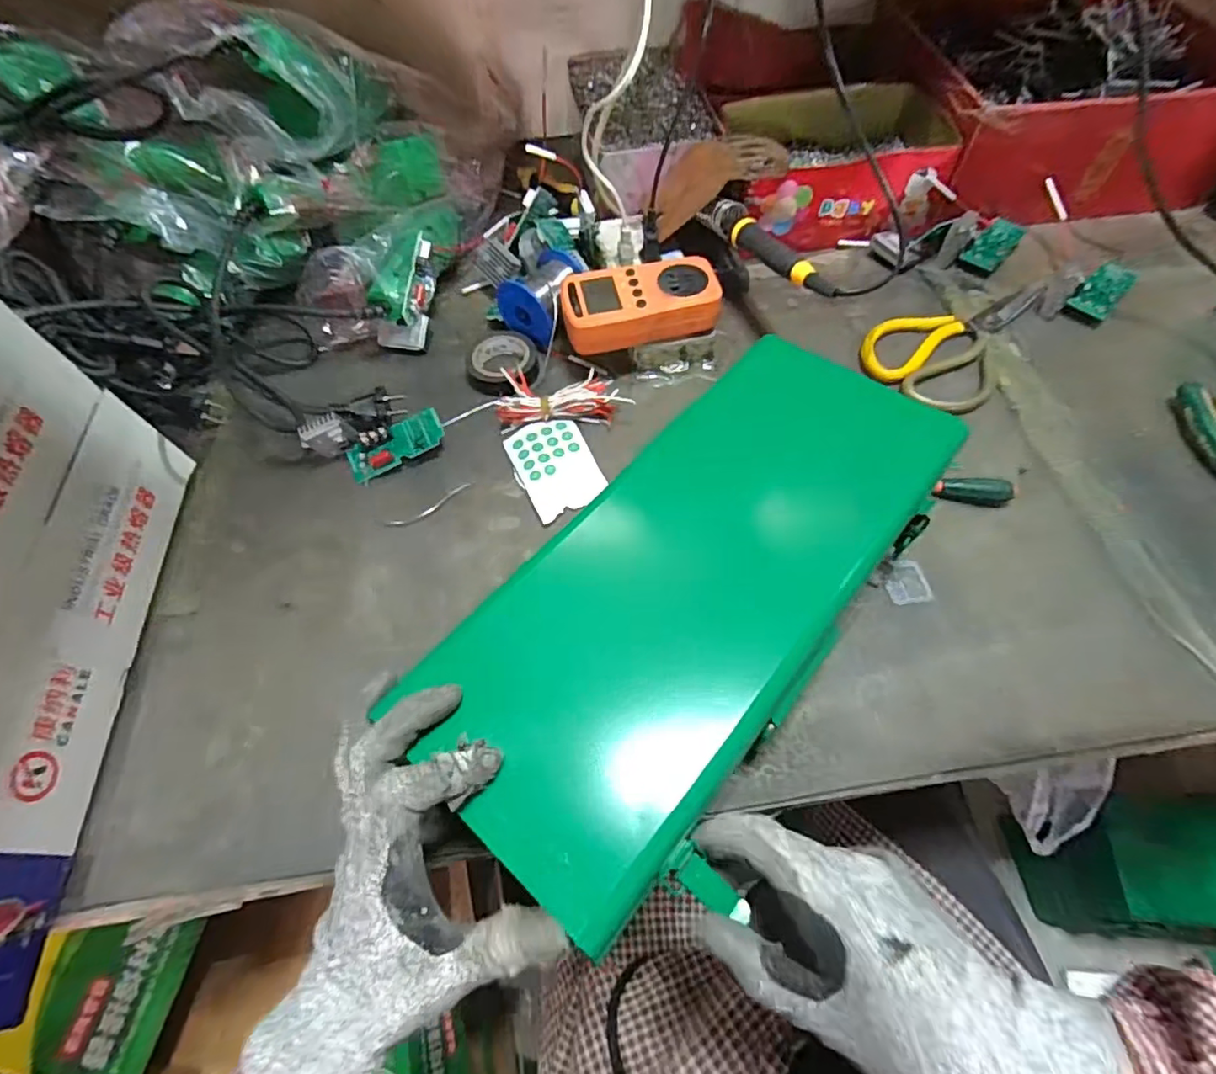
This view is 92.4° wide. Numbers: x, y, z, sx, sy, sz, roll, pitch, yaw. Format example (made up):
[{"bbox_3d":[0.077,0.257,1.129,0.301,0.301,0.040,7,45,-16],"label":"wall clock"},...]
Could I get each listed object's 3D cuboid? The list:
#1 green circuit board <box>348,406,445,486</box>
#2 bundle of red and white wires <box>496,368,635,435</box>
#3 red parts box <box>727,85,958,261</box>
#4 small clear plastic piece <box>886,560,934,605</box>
[{"bbox_3d":[-0.173,-0.075,0.475,0.079,0.015,0.031,-26,93,-8],"label":"green circuit board"},{"bbox_3d":[-0.038,-0.119,0.490,0.109,0.022,0.048,1,60,3],"label":"bundle of red and white wires"},{"bbox_3d":[0.232,-0.384,0.598,0.199,0.075,0.172,1,60,3],"label":"red parts box"},{"bbox_3d":[0.212,0.031,0.413,0.029,0.004,0.032,-6,60,-1],"label":"small clear plastic piece"}]

